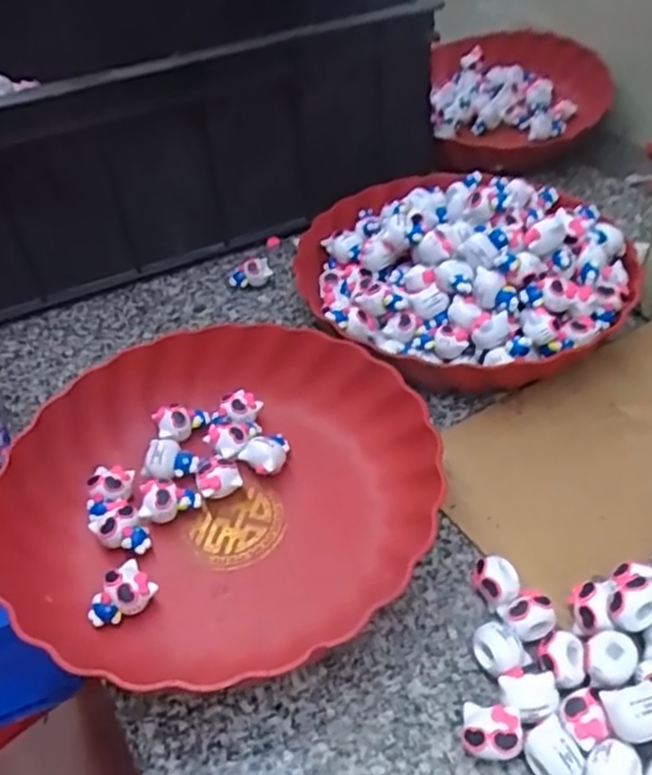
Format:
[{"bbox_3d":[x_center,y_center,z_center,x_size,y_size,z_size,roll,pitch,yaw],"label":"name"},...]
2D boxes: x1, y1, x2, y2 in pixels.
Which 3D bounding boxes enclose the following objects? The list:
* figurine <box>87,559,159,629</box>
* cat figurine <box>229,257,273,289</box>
[{"bbox_3d":[-0.109,0.112,0.376,0.024,0.020,0.034,29,53,29],"label":"figurine"},{"bbox_3d":[-0.063,-0.093,0.588,0.034,0.022,0.018,-13,45,-9],"label":"cat figurine"}]

